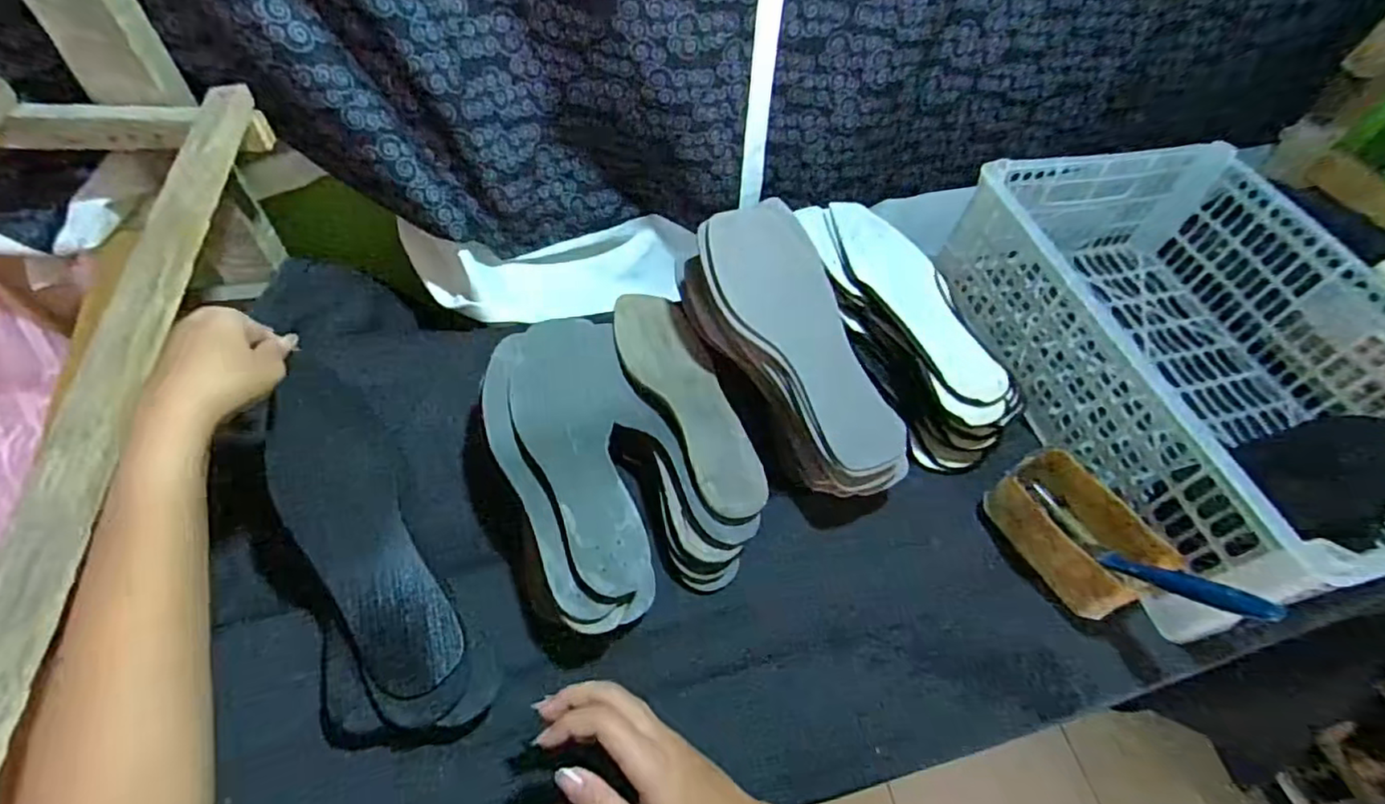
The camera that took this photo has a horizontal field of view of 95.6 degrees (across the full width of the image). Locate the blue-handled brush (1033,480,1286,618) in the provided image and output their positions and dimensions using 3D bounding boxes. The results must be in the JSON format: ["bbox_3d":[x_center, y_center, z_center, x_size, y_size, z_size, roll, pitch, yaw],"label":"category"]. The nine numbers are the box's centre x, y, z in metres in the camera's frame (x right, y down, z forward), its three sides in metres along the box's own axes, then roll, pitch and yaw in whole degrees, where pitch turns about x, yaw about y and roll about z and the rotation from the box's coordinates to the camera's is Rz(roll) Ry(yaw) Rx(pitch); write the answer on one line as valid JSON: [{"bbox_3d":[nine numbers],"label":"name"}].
[{"bbox_3d":[0.332,0.113,0.479,0.034,0.035,0.199,-2,11,-7],"label":"blue-handled brush"}]

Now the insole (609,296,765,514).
[{"bbox_3d":[-0.005,-0.007,0.548,0.078,0.017,0.241,-12,56,-14],"label":"insole"}]

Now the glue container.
[{"bbox_3d":[0.311,0.110,0.524,0.079,0.071,0.129,-20,58,-20],"label":"glue container"}]

